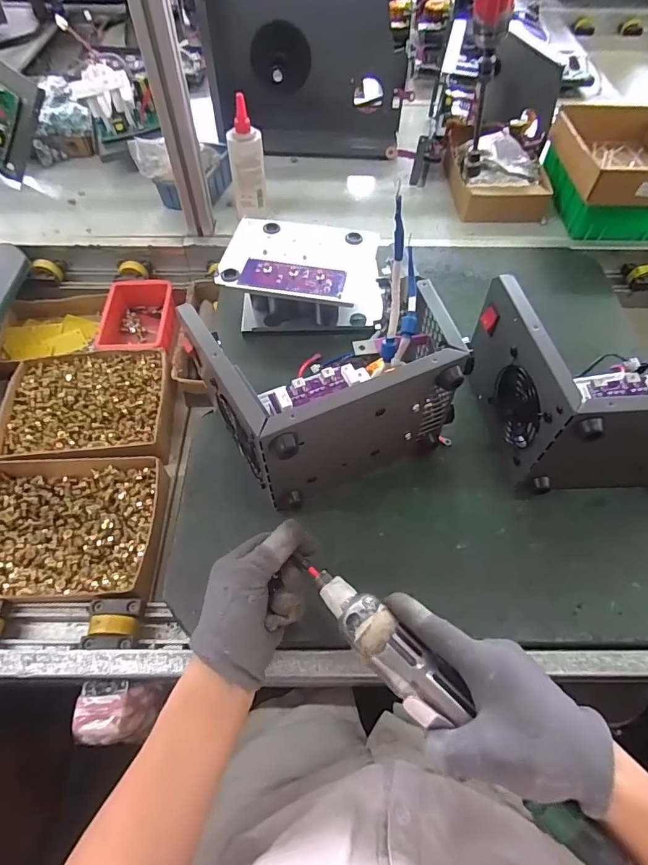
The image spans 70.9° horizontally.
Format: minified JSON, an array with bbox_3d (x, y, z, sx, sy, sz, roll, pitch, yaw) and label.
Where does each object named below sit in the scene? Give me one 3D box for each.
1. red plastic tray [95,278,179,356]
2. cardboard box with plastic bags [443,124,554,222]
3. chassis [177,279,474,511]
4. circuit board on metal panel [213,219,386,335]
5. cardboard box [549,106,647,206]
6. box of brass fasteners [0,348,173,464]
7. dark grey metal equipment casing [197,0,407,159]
[{"bbox_3d":[-0.287,-0.175,0.726,0.115,0.048,0.162,-4,58,-3],"label":"red plastic tray"},{"bbox_3d":[0.305,-0.462,0.800,0.153,0.075,0.204,-1,58,-1],"label":"cardboard box with plastic bags"},{"bbox_3d":[0.008,-0.052,0.487,0.234,0.152,0.178,-22,61,-14],"label":"chassis"},{"bbox_3d":[-0.027,-0.221,0.642,0.220,0.070,0.164,4,58,2],"label":"circuit board on metal panel"},{"bbox_3d":[0.466,-0.440,0.715,0.177,0.052,0.217,3,58,2],"label":"cardboard box"},{"bbox_3d":[-0.324,-0.033,0.634,0.217,0.044,0.176,-3,58,-3],"label":"box of brass fasteners"},{"bbox_3d":[-0.031,-0.649,0.828,0.350,0.255,0.090,-8,45,-8],"label":"dark grey metal equipment casing"}]

